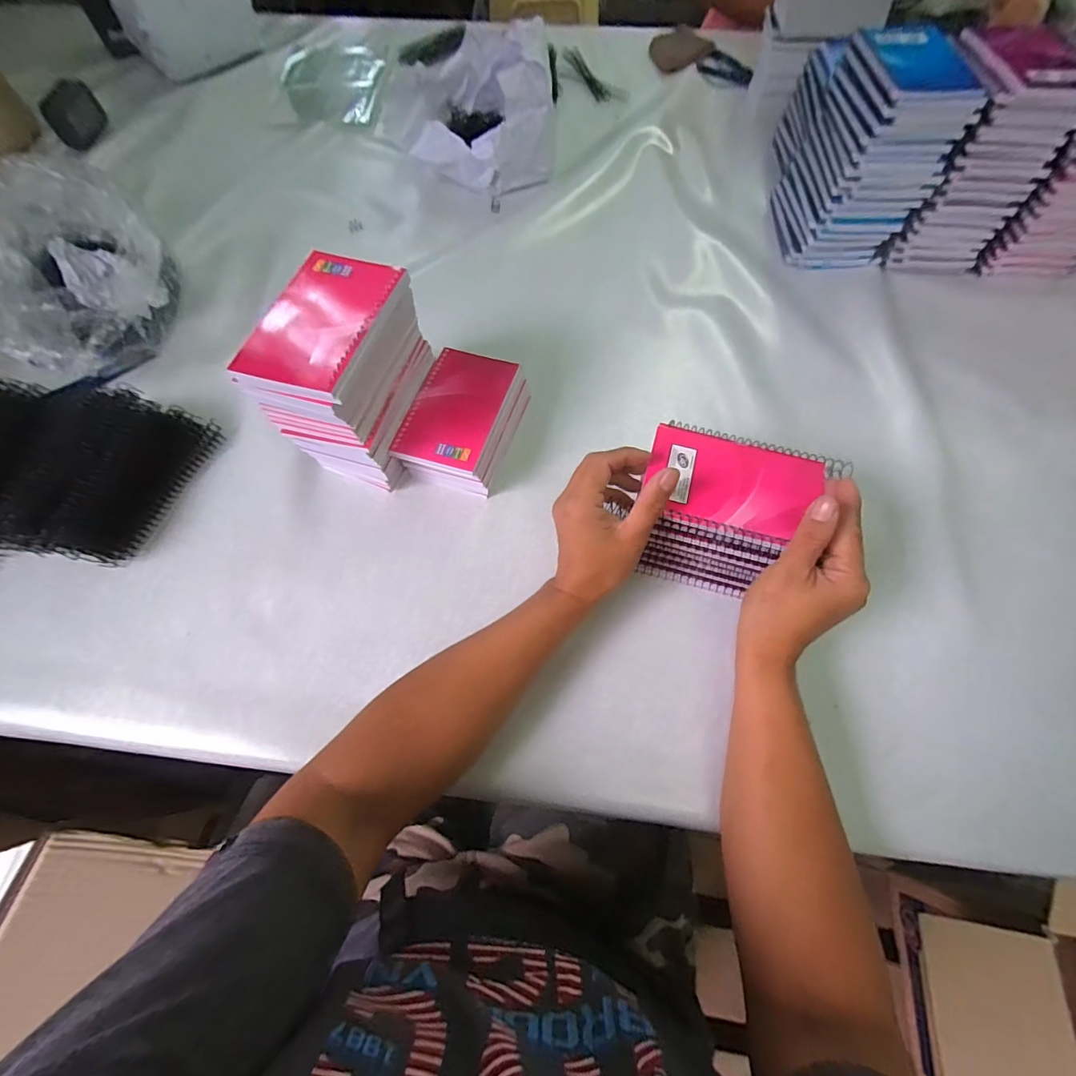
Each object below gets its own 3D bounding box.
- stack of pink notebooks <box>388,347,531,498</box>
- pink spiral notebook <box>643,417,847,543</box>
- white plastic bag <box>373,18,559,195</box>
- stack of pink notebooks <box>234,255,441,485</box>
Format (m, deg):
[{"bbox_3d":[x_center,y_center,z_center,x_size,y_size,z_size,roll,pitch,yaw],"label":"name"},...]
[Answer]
[{"bbox_3d":[-0.072,-0.111,0.443,0.089,0.058,0.134,16,66,7],"label":"stack of pink notebooks"},{"bbox_3d":[0.158,-0.044,0.347,0.143,0.010,0.087,17,66,8],"label":"pink spiral notebook"},{"bbox_3d":[-0.094,-0.591,0.620,0.215,0.114,0.231,-4,65,-2],"label":"white plastic bag"},{"bbox_3d":[-0.159,-0.136,0.387,0.084,0.152,0.127,14,66,6],"label":"stack of pink notebooks"}]

